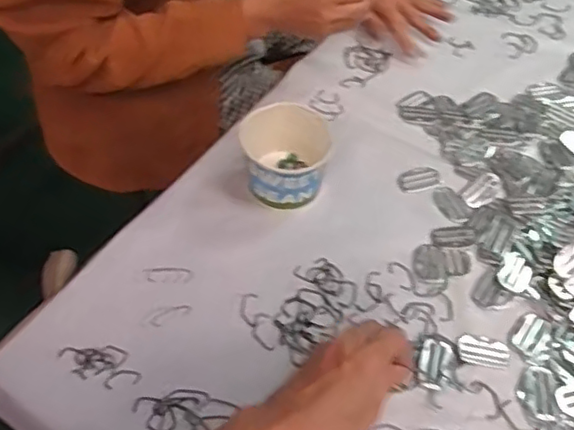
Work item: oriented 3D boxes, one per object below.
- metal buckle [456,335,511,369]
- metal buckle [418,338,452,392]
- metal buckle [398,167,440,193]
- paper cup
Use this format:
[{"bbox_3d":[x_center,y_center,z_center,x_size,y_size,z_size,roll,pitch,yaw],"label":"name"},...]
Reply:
[{"bbox_3d":[0.178,0.122,0.552,0.045,0.004,0.030,10,53,6],"label":"metal buckle"},{"bbox_3d":[0.131,0.132,0.544,0.026,0.004,0.048,18,54,12],"label":"metal buckle"},{"bbox_3d":[0.144,-0.040,0.670,0.045,0.004,0.027,-14,54,-12],"label":"metal buckle"},{"bbox_3d":[0.002,-0.061,0.632,0.093,0.061,0.093,1,53,-1],"label":"paper cup"}]

